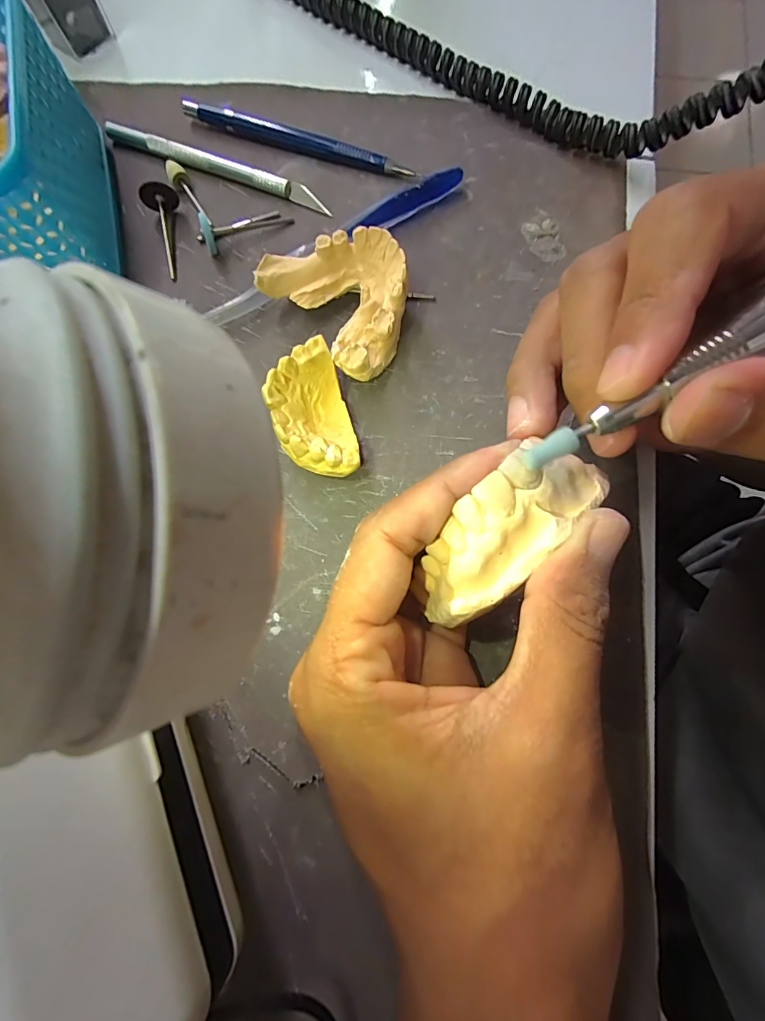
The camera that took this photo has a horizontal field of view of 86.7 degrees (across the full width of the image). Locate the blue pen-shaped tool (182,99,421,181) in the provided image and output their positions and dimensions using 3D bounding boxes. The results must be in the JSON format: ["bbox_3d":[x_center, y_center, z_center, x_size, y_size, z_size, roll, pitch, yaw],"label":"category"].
[{"bbox_3d":[-0.046,-0.202,0.221,0.136,0.010,0.007,22,77,7],"label":"blue pen-shaped tool"}]

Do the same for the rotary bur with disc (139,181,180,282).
[{"bbox_3d":[-0.107,-0.142,0.205,0.017,0.016,0.045,-21,76,-4],"label":"rotary bur with disc"}]

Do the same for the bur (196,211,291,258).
[{"bbox_3d":[-0.071,-0.146,0.208,0.048,0.015,0.011,-27,76,-19],"label":"bur"}]

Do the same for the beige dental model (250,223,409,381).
[{"bbox_3d":[-0.016,-0.096,0.184,0.053,0.027,0.069,-41,78,-8],"label":"beige dental model"}]

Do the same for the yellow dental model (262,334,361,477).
[{"bbox_3d":[-0.029,-0.039,0.171,0.029,0.024,0.056,-18,76,-3],"label":"yellow dental model"}]

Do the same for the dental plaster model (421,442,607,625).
[{"bbox_3d":[0.032,0.005,0.108,0.057,0.016,0.024,-44,78,5],"label":"dental plaster model"}]

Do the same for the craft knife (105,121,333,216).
[{"bbox_3d":[-0.091,-0.187,0.219,0.136,0.008,0.008,22,77,7],"label":"craft knife"}]

